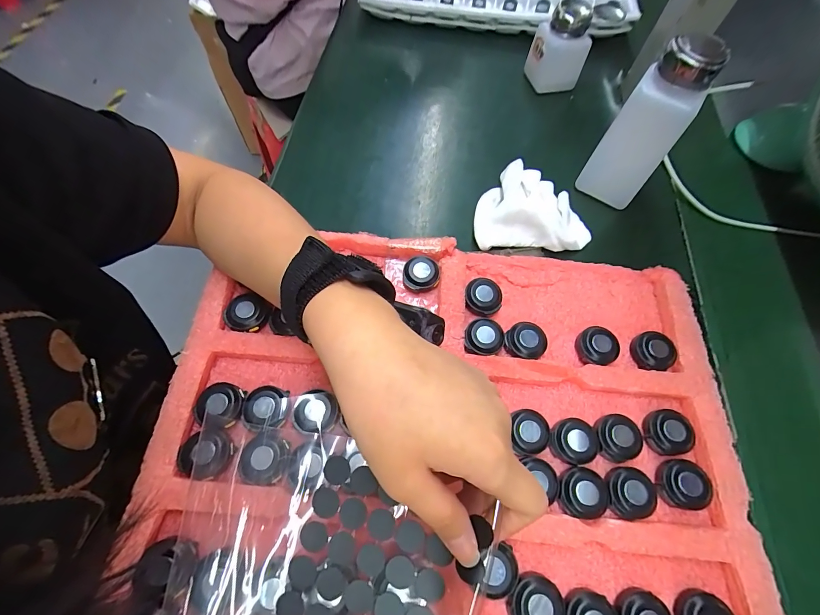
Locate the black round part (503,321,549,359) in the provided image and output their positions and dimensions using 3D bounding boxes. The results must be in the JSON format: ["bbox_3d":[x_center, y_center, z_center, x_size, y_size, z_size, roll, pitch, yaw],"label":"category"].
[{"bbox_3d":[0.088,0.026,0.273,0.031,0.012,0.028,-27,69,-15],"label":"black round part"}]

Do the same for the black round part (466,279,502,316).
[{"bbox_3d":[0.058,-0.008,0.286,0.029,0.009,0.031,1,64,-3],"label":"black round part"}]

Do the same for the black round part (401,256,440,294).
[{"bbox_3d":[0.009,-0.027,0.291,0.029,0.010,0.030,1,64,-3],"label":"black round part"}]

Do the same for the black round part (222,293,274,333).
[{"bbox_3d":[-0.122,0.004,0.270,0.031,0.009,0.030,1,64,-3],"label":"black round part"}]

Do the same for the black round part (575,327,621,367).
[{"bbox_3d":[0.142,0.030,0.273,0.028,0.012,0.029,1,64,-3],"label":"black round part"}]

